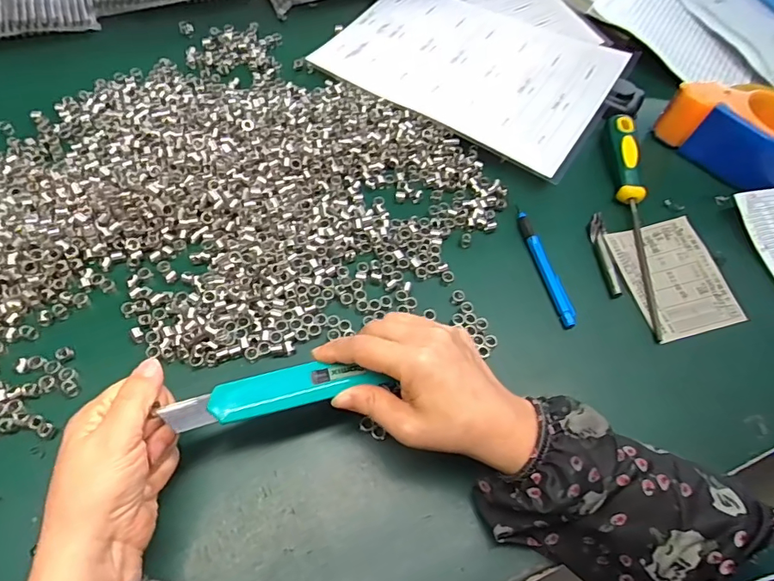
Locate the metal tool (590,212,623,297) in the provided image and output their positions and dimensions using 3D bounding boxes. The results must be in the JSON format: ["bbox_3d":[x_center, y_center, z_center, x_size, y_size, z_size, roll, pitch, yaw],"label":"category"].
[{"bbox_3d":[0.195,-0.035,0.438,0.014,0.005,0.087,3,59,-2],"label":"metal tool"}]

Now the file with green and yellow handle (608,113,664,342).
[{"bbox_3d":[0.233,-0.074,0.449,0.019,0.027,0.236,5,59,-1],"label":"file with green and yellow handle"}]

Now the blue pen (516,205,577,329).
[{"bbox_3d":[0.138,-0.021,0.425,0.010,0.014,0.116,-11,61,-10],"label":"blue pen"}]

